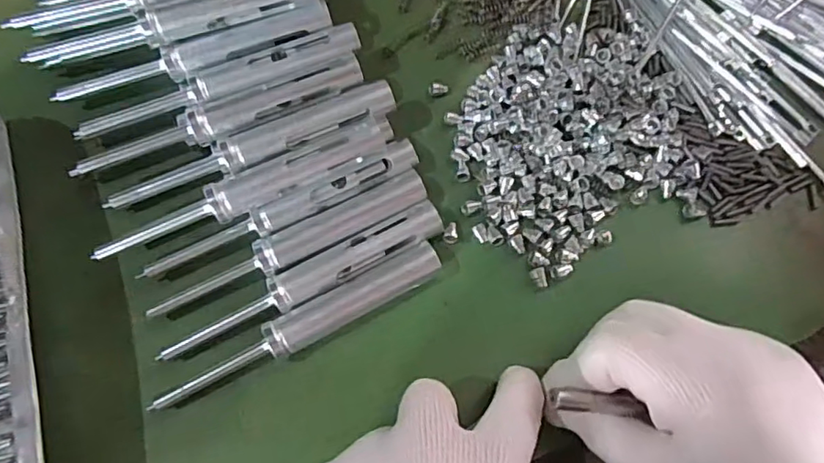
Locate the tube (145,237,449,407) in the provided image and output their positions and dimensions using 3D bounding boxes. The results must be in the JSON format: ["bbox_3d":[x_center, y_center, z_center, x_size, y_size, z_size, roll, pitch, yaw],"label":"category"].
[{"bbox_3d":[-0.050,0.045,0.268,0.140,0.015,0.017,-29,75,-7],"label":"tube"}]

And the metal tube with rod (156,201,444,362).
[{"bbox_3d":[-0.050,0.024,0.274,0.141,0.013,0.017,-26,75,-6],"label":"metal tube with rod"}]

